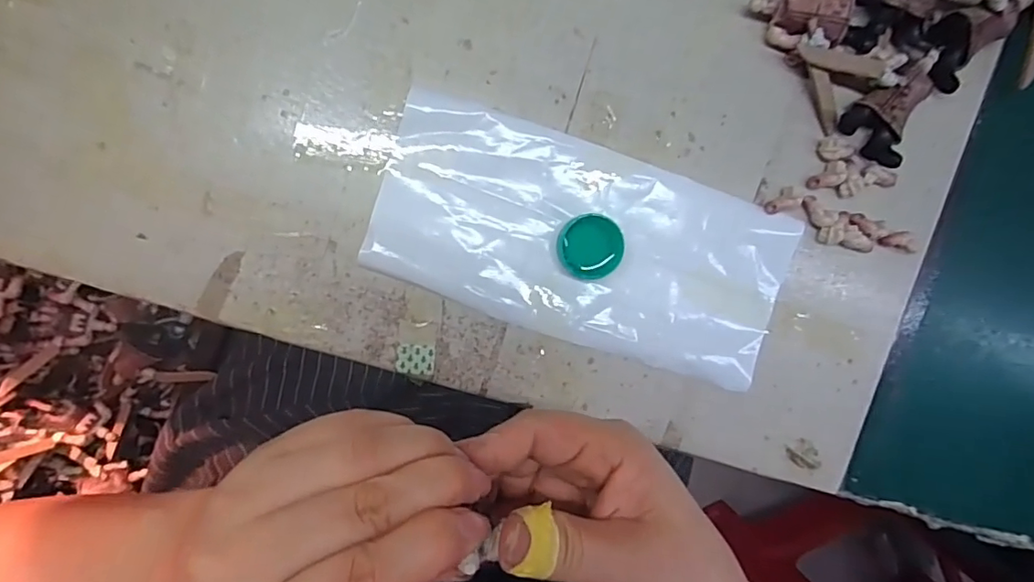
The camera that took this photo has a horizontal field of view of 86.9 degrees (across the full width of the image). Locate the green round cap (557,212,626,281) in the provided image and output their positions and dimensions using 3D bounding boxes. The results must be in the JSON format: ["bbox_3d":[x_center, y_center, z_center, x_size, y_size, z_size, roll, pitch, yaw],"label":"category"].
[{"bbox_3d":[0.036,-0.022,0.276,0.031,0.012,0.031,8,96,-7],"label":"green round cap"}]

